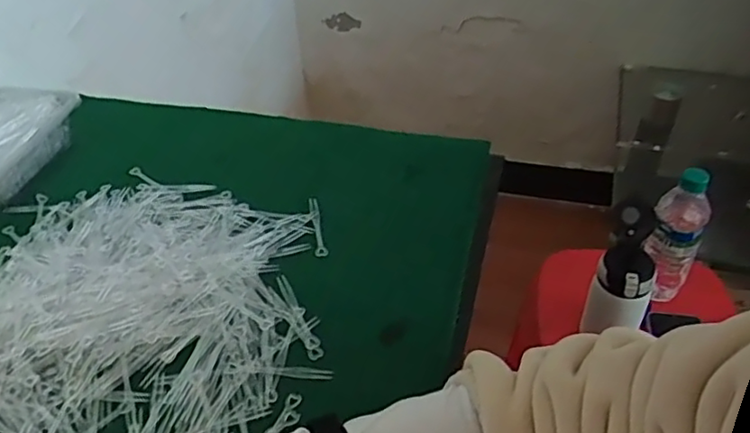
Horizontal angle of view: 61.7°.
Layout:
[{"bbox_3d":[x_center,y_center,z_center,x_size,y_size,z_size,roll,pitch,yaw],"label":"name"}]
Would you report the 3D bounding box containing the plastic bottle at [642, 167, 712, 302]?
[{"bbox_3d":[0.421,0.030,0.884,0.070,0.216,0.055,25,49,28],"label":"plastic bottle"}]

